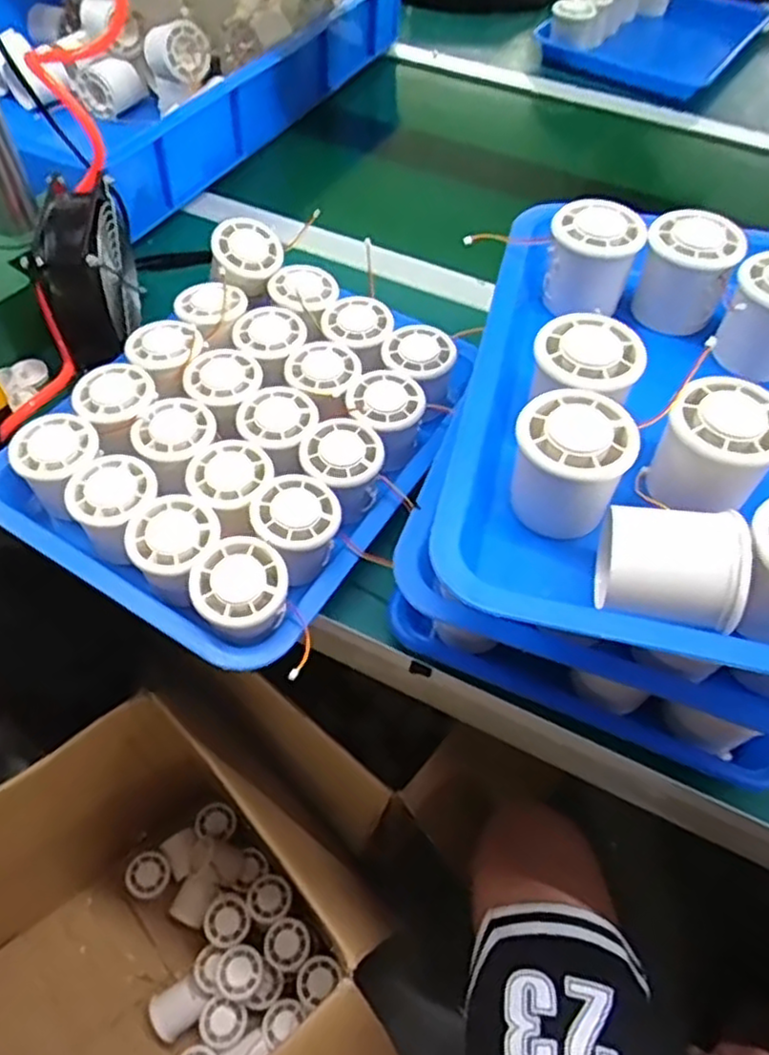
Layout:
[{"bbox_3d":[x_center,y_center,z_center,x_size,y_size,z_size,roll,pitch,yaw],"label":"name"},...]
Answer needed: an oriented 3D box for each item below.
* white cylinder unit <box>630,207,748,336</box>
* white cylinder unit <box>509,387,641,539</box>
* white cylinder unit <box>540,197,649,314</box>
[{"bbox_3d":[0.194,-0.162,0.455,0.060,0.060,0.053,30,58,17],"label":"white cylinder unit"},{"bbox_3d":[0.091,-0.030,0.359,0.054,0.058,0.053,2,54,-2],"label":"white cylinder unit"},{"bbox_3d":[0.133,-0.173,0.456,0.058,0.053,0.054,20,56,11],"label":"white cylinder unit"}]

